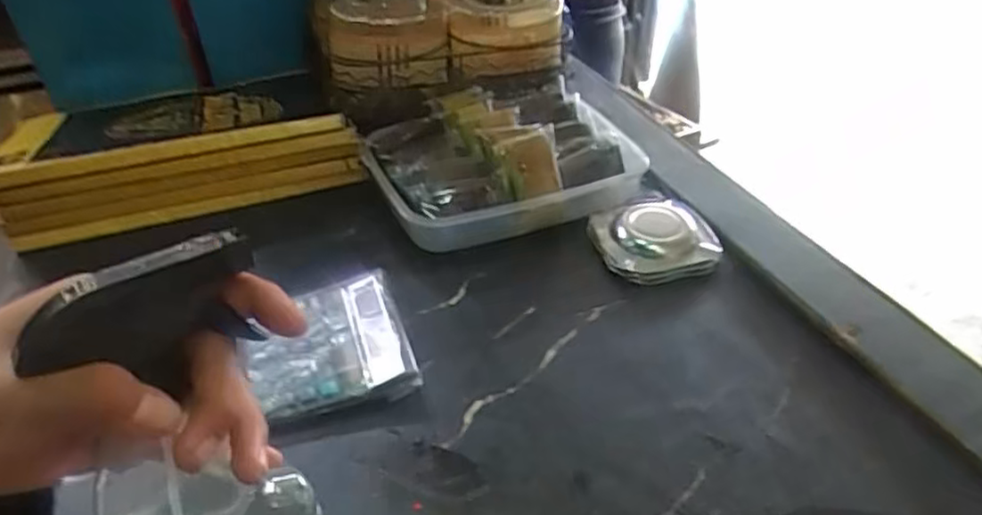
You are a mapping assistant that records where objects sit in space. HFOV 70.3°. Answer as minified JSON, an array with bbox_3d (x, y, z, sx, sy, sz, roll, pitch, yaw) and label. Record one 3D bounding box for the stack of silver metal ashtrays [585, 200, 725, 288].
[{"bbox_3d":[0.161,-0.023,0.679,0.116,0.025,0.110,-10,40,-13],"label":"stack of silver metal ashtrays"}]

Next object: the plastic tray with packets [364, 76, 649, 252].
[{"bbox_3d":[0.011,-0.110,0.737,0.265,0.079,0.191,-12,40,-15],"label":"plastic tray with packets"}]

